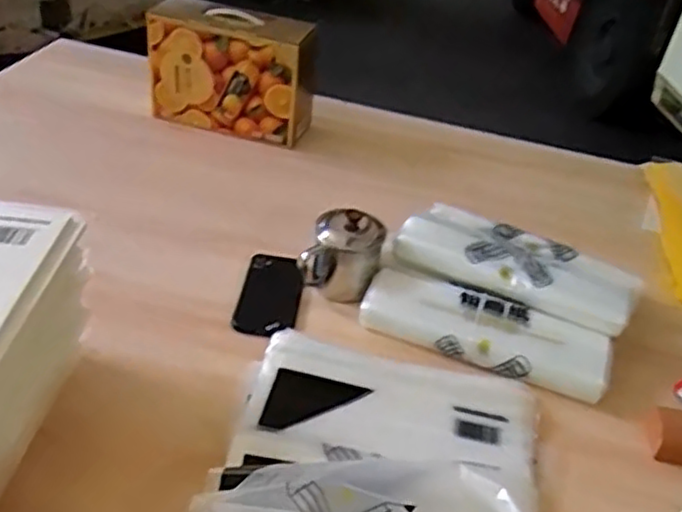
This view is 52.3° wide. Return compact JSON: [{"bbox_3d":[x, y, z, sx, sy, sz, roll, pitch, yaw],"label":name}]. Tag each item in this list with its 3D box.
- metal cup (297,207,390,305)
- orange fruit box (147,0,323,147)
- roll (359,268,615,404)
[{"bbox_3d":[0.004,-0.002,0.908,0.094,0.098,0.082,15,38,9],"label":"metal cup"},{"bbox_3d":[-0.186,-0.325,1.206,0.274,0.201,0.142,12,37,5],"label":"orange fruit box"},{"bbox_3d":[0.173,0.092,0.847,0.298,0.043,0.088,19,38,14],"label":"roll"}]

